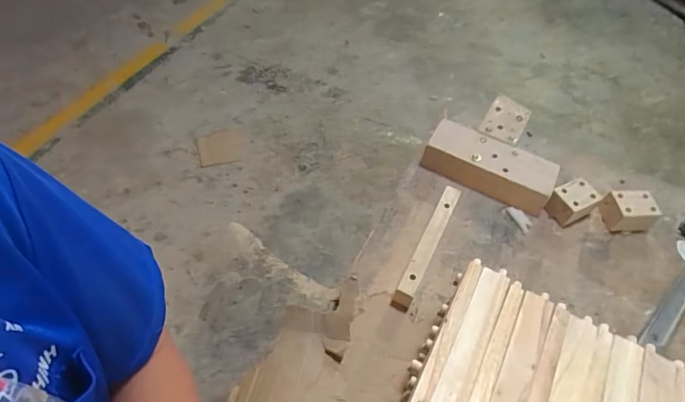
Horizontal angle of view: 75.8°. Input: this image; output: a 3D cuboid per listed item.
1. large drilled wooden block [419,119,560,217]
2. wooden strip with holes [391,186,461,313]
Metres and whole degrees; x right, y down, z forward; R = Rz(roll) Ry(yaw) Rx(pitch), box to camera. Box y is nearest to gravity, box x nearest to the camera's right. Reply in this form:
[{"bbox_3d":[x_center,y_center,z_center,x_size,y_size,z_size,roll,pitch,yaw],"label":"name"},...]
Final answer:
[{"bbox_3d":[0.271,-0.065,0.820,0.231,0.062,0.093,26,57,13],"label":"large drilled wooden block"},{"bbox_3d":[0.140,0.071,0.717,0.026,0.057,0.228,25,57,12],"label":"wooden strip with holes"}]

